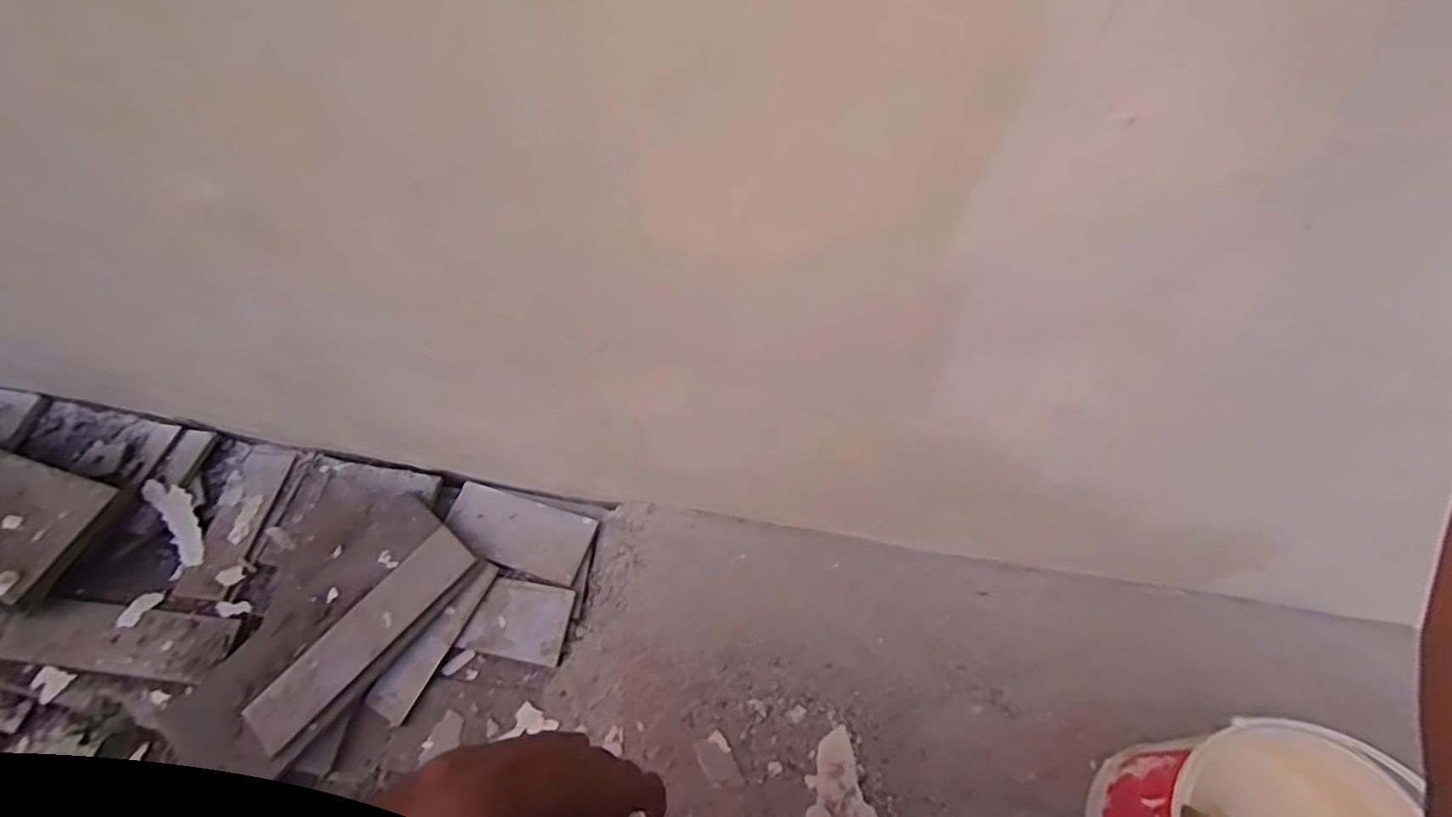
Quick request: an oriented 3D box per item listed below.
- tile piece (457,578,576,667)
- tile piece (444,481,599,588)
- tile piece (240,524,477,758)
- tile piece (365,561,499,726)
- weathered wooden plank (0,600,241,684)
[{"bbox_3d":[-0.246,0.250,0.776,0.120,0.014,0.086,5,67,15],"label":"tile piece"},{"bbox_3d":[-0.265,0.155,0.828,0.195,0.014,0.087,15,58,15],"label":"tile piece"},{"bbox_3d":[-0.419,0.261,0.758,0.068,0.012,0.281,37,73,23],"label":"tile piece"},{"bbox_3d":[-0.345,0.268,0.774,0.046,0.007,0.196,31,74,-4],"label":"tile piece"},{"bbox_3d":[-0.736,0.276,0.793,0.284,0.023,0.076,3,55,7],"label":"weathered wooden plank"}]

